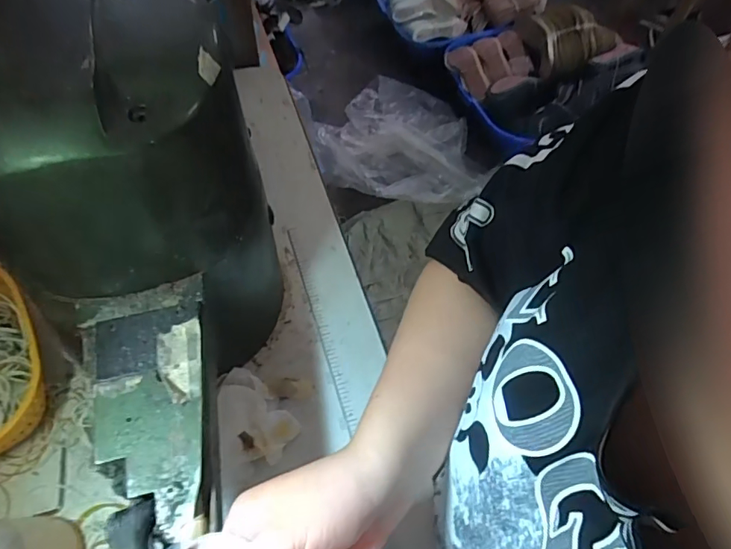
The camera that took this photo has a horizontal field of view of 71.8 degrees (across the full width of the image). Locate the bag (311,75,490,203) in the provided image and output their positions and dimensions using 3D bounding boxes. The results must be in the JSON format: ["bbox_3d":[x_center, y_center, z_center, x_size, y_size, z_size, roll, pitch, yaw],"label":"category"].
[{"bbox_3d":[0.083,-0.458,1.716,0.521,0.099,0.505,-5,60,-7],"label":"bag"}]

